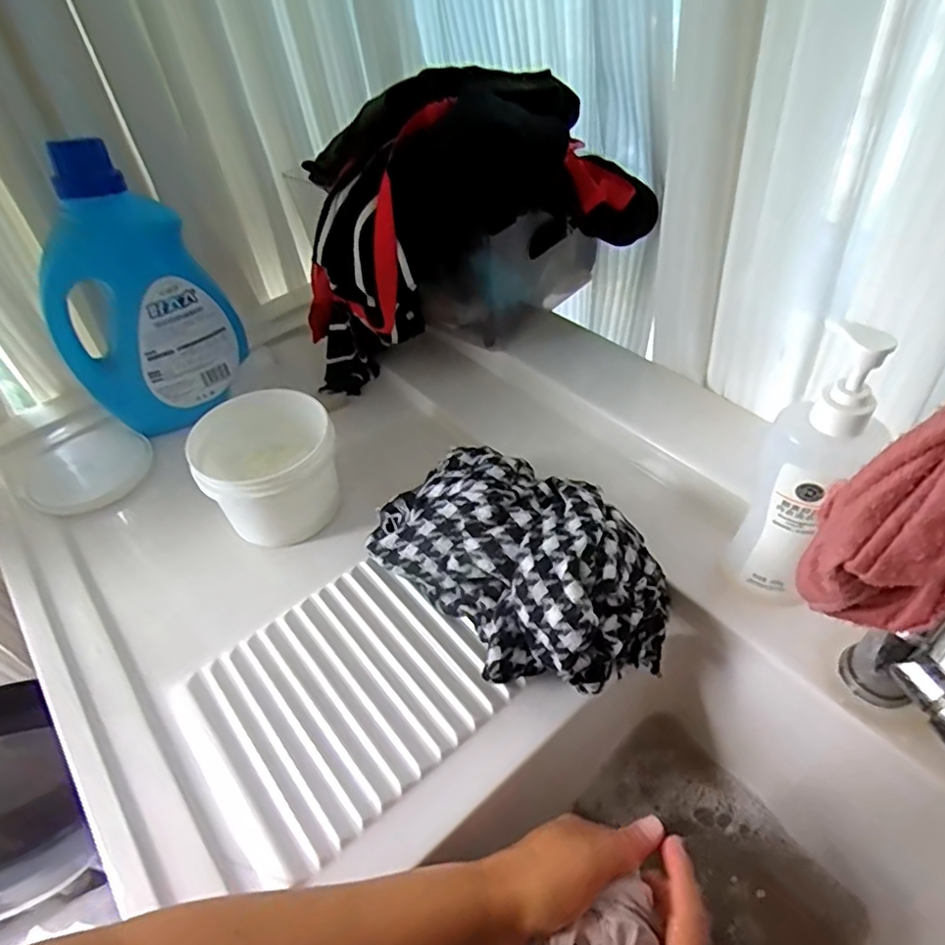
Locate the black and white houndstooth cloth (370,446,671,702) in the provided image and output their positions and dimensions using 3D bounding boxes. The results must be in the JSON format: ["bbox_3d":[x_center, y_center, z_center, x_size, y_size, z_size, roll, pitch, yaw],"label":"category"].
[{"bbox_3d":[0.039,0.070,0.487,0.156,0.094,0.217,-36,53,-24],"label":"black and white houndstooth cloth"}]

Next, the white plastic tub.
[{"bbox_3d":[-0.183,0.002,0.578,0.118,0.111,0.127,-4,47,4],"label":"white plastic tub"}]

